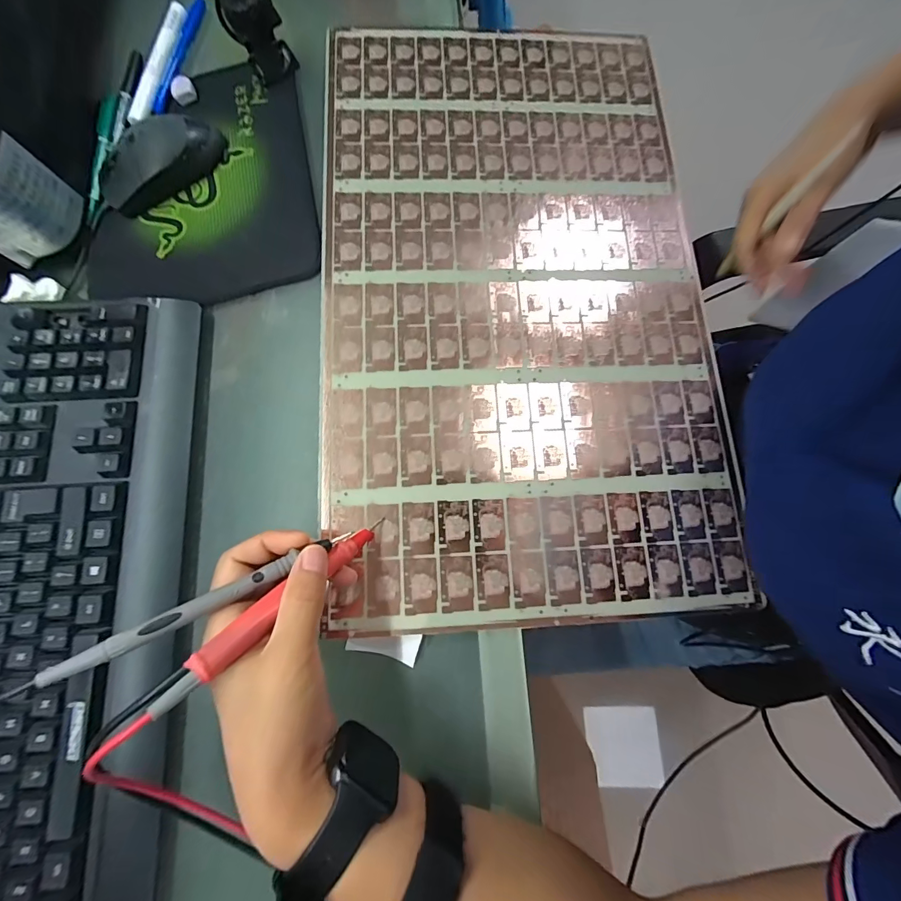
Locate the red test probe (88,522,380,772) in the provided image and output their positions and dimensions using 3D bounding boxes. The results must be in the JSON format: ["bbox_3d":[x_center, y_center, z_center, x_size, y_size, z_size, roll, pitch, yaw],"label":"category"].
[{"bbox_3d":[-0.097,0.084,0.210,0.016,0.015,0.164,46,47,8],"label":"red test probe"}]

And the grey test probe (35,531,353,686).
[{"bbox_3d":[-0.117,0.075,0.203,0.142,0.008,0.011,-22,78,-35],"label":"grey test probe"}]

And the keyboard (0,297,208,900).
[{"bbox_3d":[-0.268,0.097,0.271,0.163,0.030,0.427,-3,78,-1],"label":"keyboard"}]

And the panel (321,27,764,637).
[{"bbox_3d":[0.051,-0.134,0.312,0.289,0.006,0.493,-2,78,-4],"label":"panel"}]

